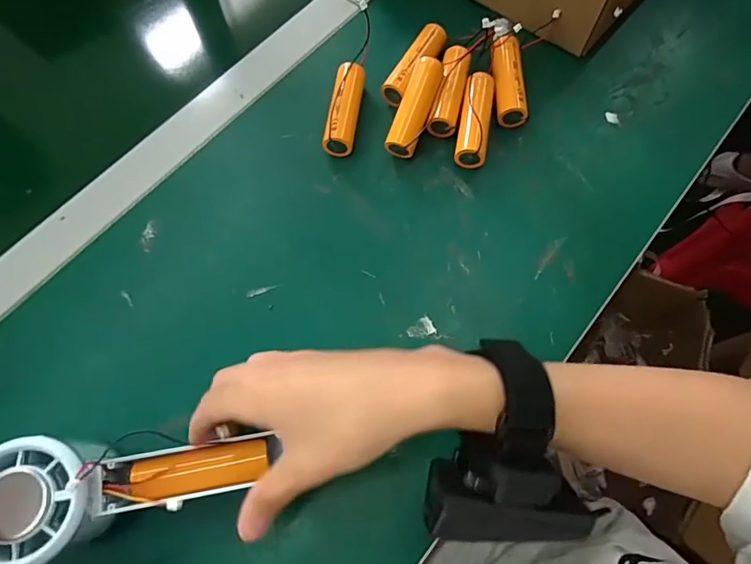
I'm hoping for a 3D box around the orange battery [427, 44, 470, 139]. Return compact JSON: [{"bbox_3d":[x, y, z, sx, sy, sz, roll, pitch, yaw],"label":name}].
[{"bbox_3d":[0.058,-0.146,0.357,0.021,0.021,0.077,12,69,6],"label":"orange battery"}]

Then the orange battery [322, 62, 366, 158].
[{"bbox_3d":[-0.023,-0.130,0.352,0.021,0.022,0.072,8,68,4],"label":"orange battery"}]

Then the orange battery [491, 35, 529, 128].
[{"bbox_3d":[0.102,-0.155,0.363,0.022,0.022,0.076,0,68,1],"label":"orange battery"}]

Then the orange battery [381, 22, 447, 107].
[{"bbox_3d":[0.031,-0.169,0.371,0.023,0.022,0.077,26,71,11],"label":"orange battery"}]

